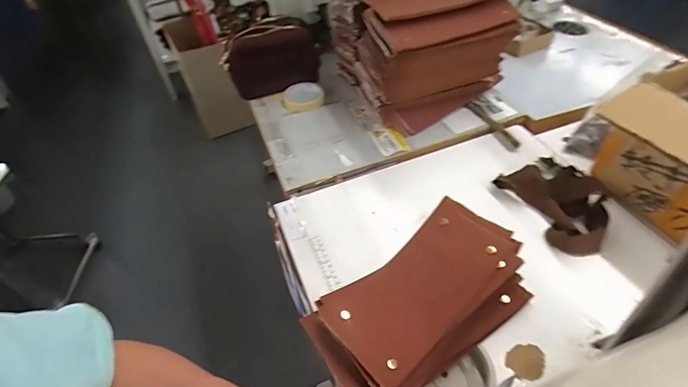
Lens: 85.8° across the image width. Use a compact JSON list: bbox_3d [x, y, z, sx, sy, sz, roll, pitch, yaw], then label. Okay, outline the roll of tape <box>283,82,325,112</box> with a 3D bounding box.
[{"bbox_3d":[-0.093,-0.221,0.847,0.090,0.024,0.091,-2,47,2],"label":"roll of tape"}]

